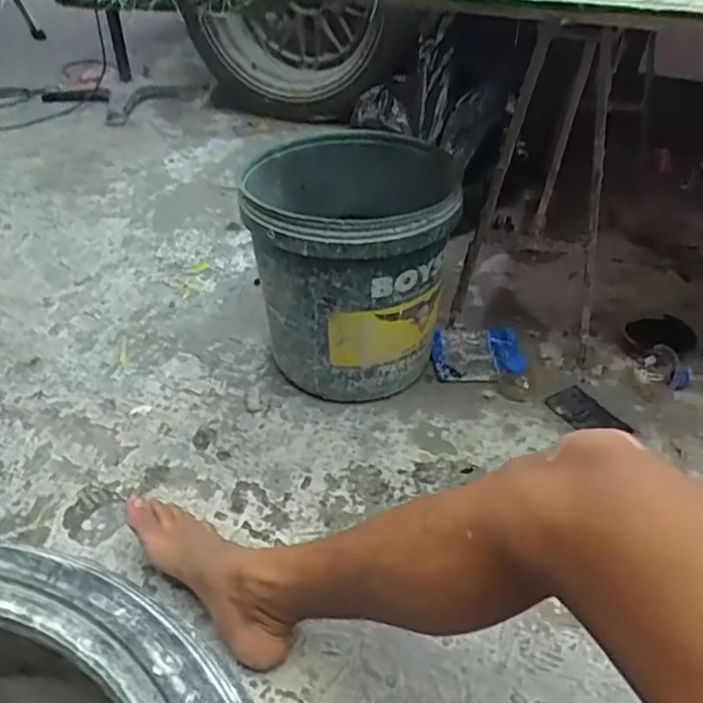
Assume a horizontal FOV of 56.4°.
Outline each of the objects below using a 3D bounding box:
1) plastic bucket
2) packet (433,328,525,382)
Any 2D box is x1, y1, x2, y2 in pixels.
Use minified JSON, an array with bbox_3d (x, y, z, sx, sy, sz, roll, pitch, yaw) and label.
[{"bbox_3d":[0.003,-0.123,1.034,0.286,0.327,0.307,0,38,0],"label":"plastic bucket"},{"bbox_3d":[0.212,0.001,1.108,0.151,0.031,0.136,6,38,8],"label":"packet"}]

